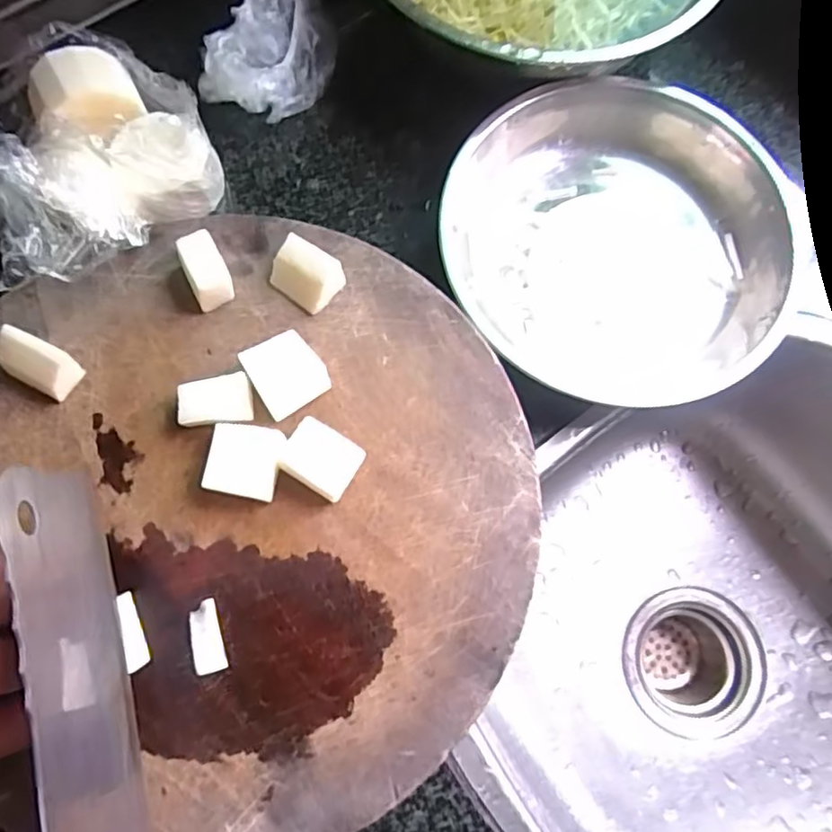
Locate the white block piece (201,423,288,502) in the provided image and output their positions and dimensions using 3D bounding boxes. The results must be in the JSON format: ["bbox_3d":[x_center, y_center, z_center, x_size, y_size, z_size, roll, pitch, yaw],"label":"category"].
[{"bbox_3d":[-0.080,0.022,0.295,0.032,0.020,0.033,10,76,1],"label":"white block piece"}]

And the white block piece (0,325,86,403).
[{"bbox_3d":[-0.182,-0.025,0.299,0.033,0.025,0.021,30,77,6],"label":"white block piece"}]

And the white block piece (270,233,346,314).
[{"bbox_3d":[-0.058,-0.073,0.320,0.034,0.020,0.026,30,77,6],"label":"white block piece"}]

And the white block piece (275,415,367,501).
[{"bbox_3d":[-0.045,0.021,0.298,0.033,0.021,0.029,31,77,6],"label":"white block piece"}]

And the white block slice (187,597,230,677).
[{"bbox_3d":[-0.096,0.101,0.283,0.014,0.004,0.031,-17,77,-6],"label":"white block slice"}]

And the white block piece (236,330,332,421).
[{"bbox_3d":[-0.065,-0.022,0.311,0.034,0.015,0.036,-31,79,-8],"label":"white block piece"}]

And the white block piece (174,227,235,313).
[{"bbox_3d":[-0.106,-0.074,0.318,0.020,0.022,0.033,-21,78,-7],"label":"white block piece"}]

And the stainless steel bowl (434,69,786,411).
[{"bbox_3d":[0.121,-0.104,0.373,0.195,0.044,0.184,0,76,-1],"label":"stainless steel bowl"}]

